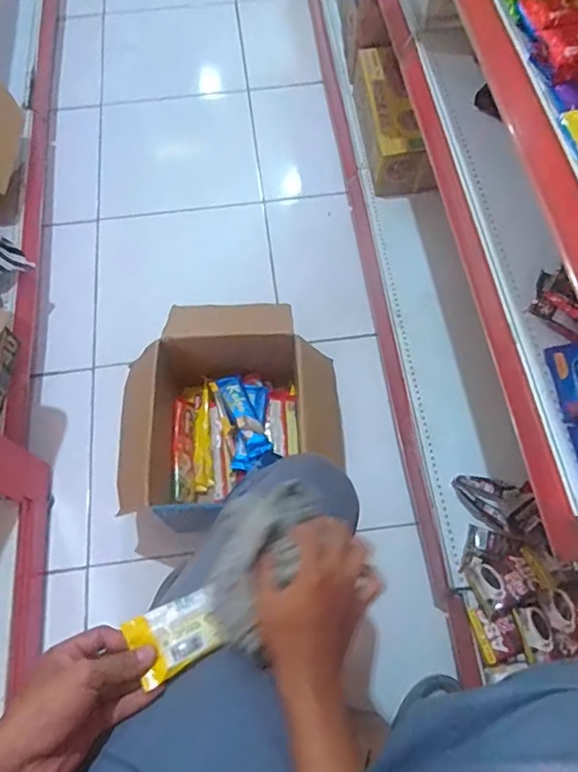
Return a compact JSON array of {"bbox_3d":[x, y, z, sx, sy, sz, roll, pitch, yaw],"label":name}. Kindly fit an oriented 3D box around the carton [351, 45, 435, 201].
[{"bbox_3d":[0.220,-0.582,1.164,0.114,0.133,0.348,-8,65,-3],"label":"carton"}]

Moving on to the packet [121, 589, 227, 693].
[{"bbox_3d":[-0.092,0.202,0.441,0.067,0.012,0.053,-29,68,-12],"label":"packet"}]

